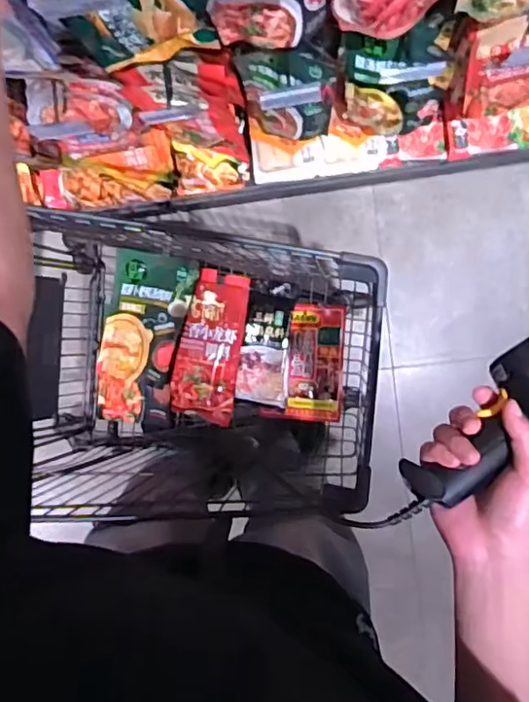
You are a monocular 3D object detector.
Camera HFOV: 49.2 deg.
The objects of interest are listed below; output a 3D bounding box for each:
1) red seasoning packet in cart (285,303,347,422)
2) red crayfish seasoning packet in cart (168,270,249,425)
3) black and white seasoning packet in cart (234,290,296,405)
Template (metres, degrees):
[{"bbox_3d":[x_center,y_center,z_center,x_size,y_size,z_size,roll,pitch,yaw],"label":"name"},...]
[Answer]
[{"bbox_3d":[0.094,0.021,1.054,0.099,0.025,0.205,3,93,6],"label":"red seasoning packet in cart"},{"bbox_3d":[-0.104,-0.006,1.092,0.123,0.025,0.281,10,94,5],"label":"red crayfish seasoning packet in cart"},{"bbox_3d":[0.002,-0.004,1.065,0.091,0.030,0.197,8,93,5],"label":"black and white seasoning packet in cart"}]

